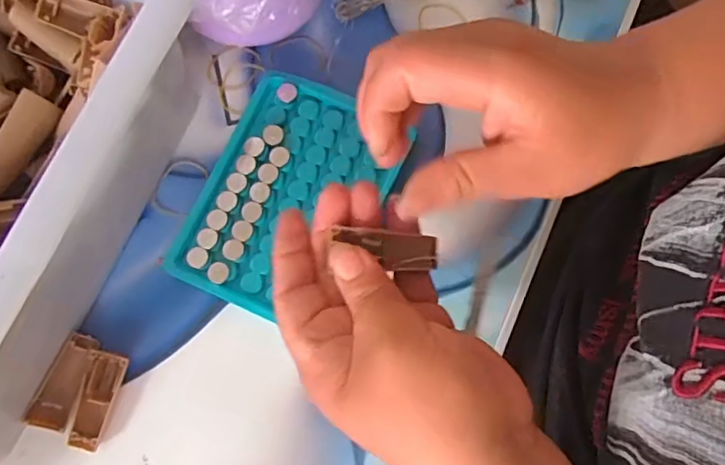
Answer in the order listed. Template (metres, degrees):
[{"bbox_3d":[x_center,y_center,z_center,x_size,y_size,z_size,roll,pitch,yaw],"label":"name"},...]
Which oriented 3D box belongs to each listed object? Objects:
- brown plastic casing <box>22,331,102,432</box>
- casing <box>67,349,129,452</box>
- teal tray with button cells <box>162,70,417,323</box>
[{"bbox_3d":[-0.157,0.078,0.296,0.018,0.011,0.049,21,79,3],"label":"brown plastic casing"},{"bbox_3d":[-0.139,0.088,0.293,0.018,0.010,0.049,13,79,1],"label":"casing"},{"bbox_3d":[-0.043,-0.021,0.312,0.091,0.008,0.131,28,79,4],"label":"teal tray with button cells"}]

